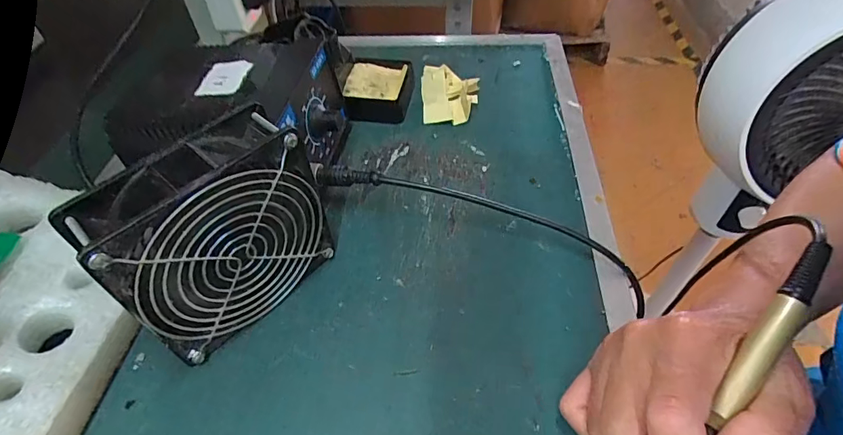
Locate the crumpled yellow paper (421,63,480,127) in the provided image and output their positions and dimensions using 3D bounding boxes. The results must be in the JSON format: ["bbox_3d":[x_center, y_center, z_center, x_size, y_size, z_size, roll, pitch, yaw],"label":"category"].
[{"bbox_3d":[0.028,-0.122,0.445,0.054,0.021,0.069,2,50,4],"label":"crumpled yellow paper"}]

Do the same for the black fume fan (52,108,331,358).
[{"bbox_3d":[-0.117,0.014,0.272,0.043,0.120,0.116,35,59,27],"label":"black fume fan"}]

